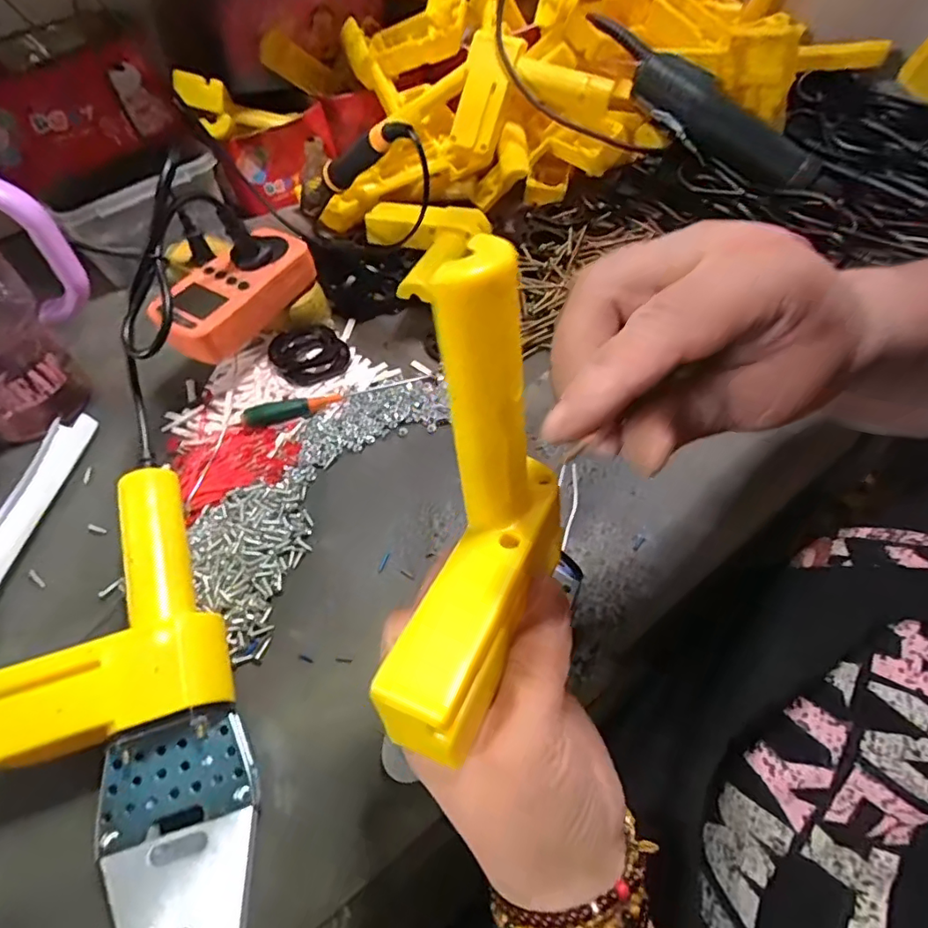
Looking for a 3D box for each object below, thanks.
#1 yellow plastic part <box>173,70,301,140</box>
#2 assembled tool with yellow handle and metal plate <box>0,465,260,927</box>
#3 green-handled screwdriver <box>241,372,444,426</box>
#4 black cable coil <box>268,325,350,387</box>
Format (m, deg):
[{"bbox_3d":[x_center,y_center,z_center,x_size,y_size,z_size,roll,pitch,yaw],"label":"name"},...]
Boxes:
[{"bbox_3d":[-0.237,-0.367,0.574,0.047,0.050,0.136,16,28,13],"label":"yellow plastic part"},{"bbox_3d":[-0.172,0.136,0.277,0.113,0.056,0.277,-20,55,-9],"label":"assembled tool with yellow handle and metal plate"},{"bbox_3d":[-0.095,-0.056,0.432,0.153,0.017,0.017,-19,55,-8],"label":"green-handled screwdriver"},{"bbox_3d":[-0.130,-0.092,0.462,0.058,0.011,0.062,-3,54,4],"label":"black cable coil"}]

